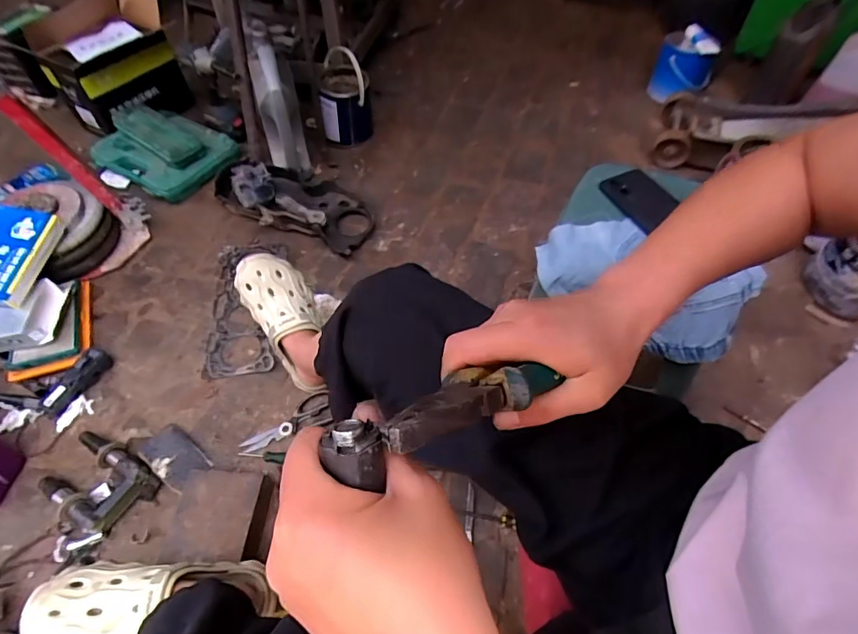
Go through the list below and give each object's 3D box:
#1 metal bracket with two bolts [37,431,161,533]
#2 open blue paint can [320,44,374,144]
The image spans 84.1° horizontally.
[{"bbox_3d":[-0.528,0.261,0.754,0.161,0.034,0.121,27,59,17],"label":"metal bracket with two bolts"},{"bbox_3d":[-0.219,-0.567,1.236,0.130,0.186,0.145,-9,56,-7],"label":"open blue paint can"}]

